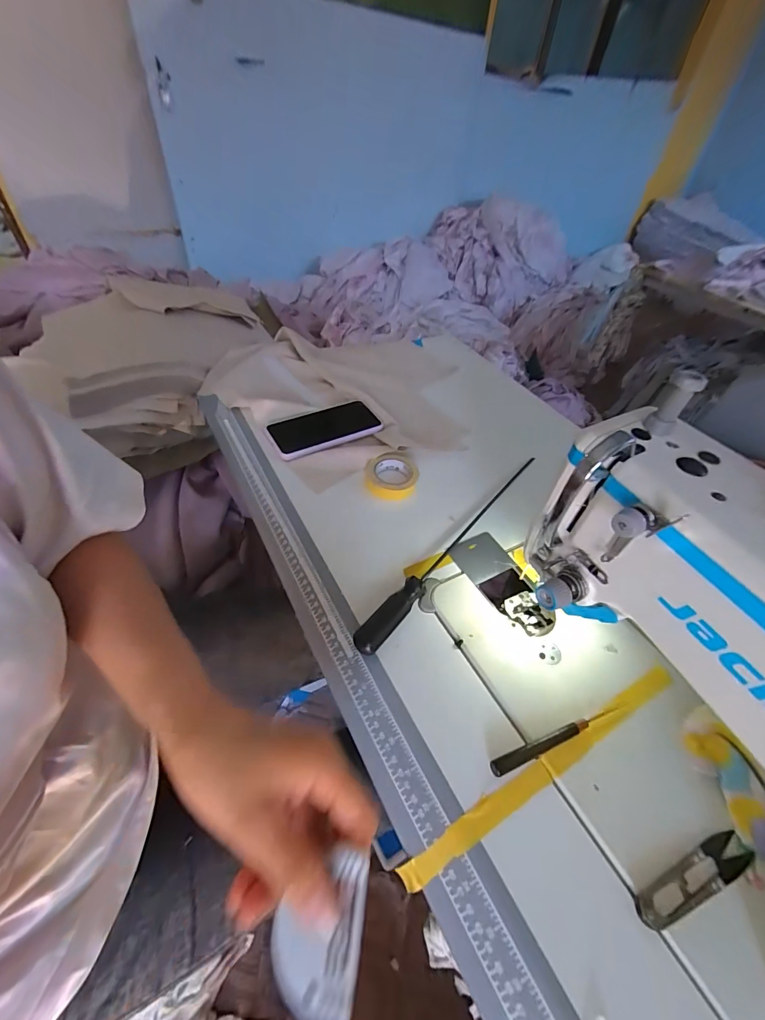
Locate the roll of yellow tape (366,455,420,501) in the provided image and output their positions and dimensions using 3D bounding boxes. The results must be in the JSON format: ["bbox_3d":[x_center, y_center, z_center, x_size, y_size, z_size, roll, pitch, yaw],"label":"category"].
[{"bbox_3d":[0.012,-0.043,0.523,0.066,0.015,0.067,3,48,-3],"label":"roll of yellow tape"}]

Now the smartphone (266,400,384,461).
[{"bbox_3d":[-0.083,-0.119,0.586,0.158,0.017,0.081,-22,53,-23],"label":"smartphone"}]

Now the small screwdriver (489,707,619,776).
[{"bbox_3d":[0.145,0.188,0.331,0.127,0.006,0.011,-14,51,-17],"label":"small screwdriver"}]

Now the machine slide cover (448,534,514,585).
[{"bbox_3d":[0.114,0.054,0.463,0.064,0.004,0.055,-19,53,-21],"label":"machine slide cover"}]

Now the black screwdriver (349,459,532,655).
[{"bbox_3d":[0.101,0.028,0.469,0.024,0.026,0.376,35,54,23],"label":"black screwdriver"}]

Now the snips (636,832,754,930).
[{"bbox_3d":[0.219,0.258,0.280,0.100,0.008,0.021,-14,51,-18],"label":"snips"}]

